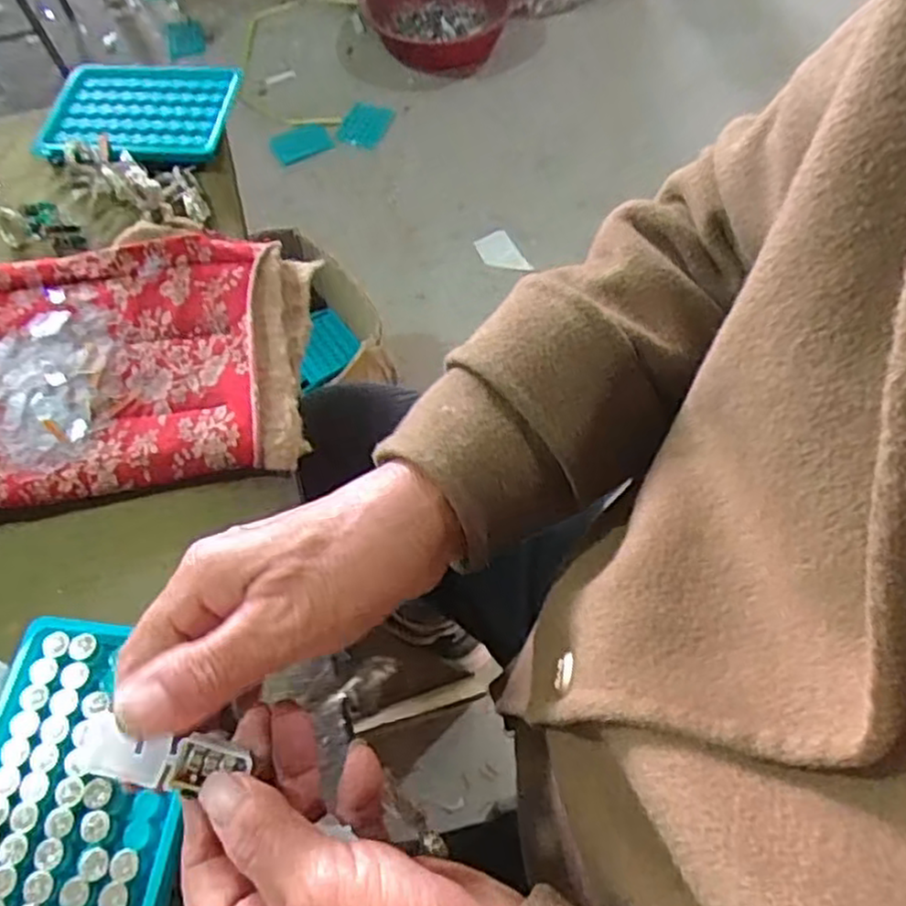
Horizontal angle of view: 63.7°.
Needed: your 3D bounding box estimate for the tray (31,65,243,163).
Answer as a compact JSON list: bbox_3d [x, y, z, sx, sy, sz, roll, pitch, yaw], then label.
[{"bbox_3d":[-0.226,-0.246,0.520,0.140,0.018,0.094,5,61,0],"label":"tray"}]

